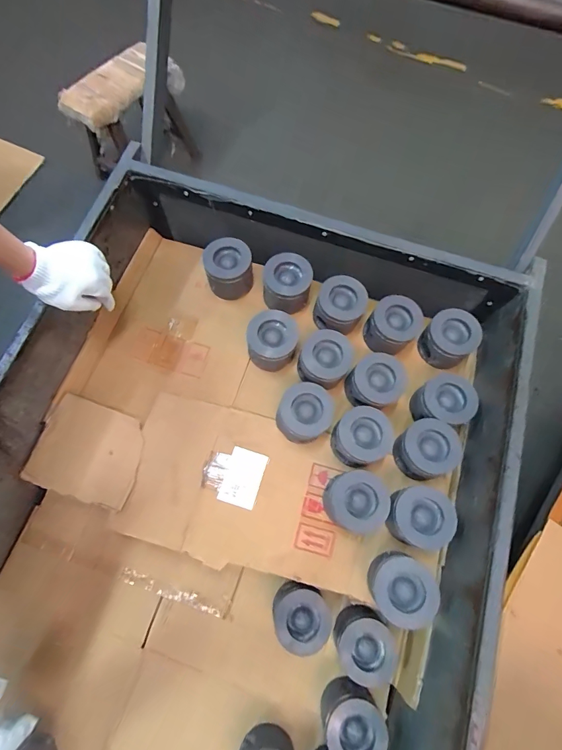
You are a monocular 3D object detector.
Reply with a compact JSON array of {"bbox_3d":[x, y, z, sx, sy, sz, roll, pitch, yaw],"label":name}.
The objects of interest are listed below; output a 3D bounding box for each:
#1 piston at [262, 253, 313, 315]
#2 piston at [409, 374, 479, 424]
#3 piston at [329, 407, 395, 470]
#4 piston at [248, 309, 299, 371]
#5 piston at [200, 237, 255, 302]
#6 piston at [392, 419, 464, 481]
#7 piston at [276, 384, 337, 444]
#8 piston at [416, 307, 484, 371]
[{"bbox_3d":[0.011,-0.169,0.704,0.087,0.066,0.095,0,71,-1],"label":"piston"},{"bbox_3d":[0.282,0.048,0.655,0.091,0.059,0.083,0,71,-1],"label":"piston"},{"bbox_3d":[0.134,0.105,0.633,0.090,0.073,0.086,0,71,-1],"label":"piston"},{"bbox_3d":[-0.014,-0.060,0.681,0.086,0.075,0.084,0,71,-1],"label":"piston"},{"bbox_3d":[-0.098,-0.200,0.722,0.087,0.084,0.080,0,71,-1],"label":"piston"},{"bbox_3d":[0.240,0.122,0.622,0.089,0.068,0.084,0,71,-1],"label":"piston"},{"bbox_3d":[0.041,0.068,0.639,0.087,0.081,0.084,0,71,-1],"label":"piston"},{"bbox_3d":[0.307,-0.064,0.695,0.090,0.074,0.088,0,71,-1],"label":"piston"}]

